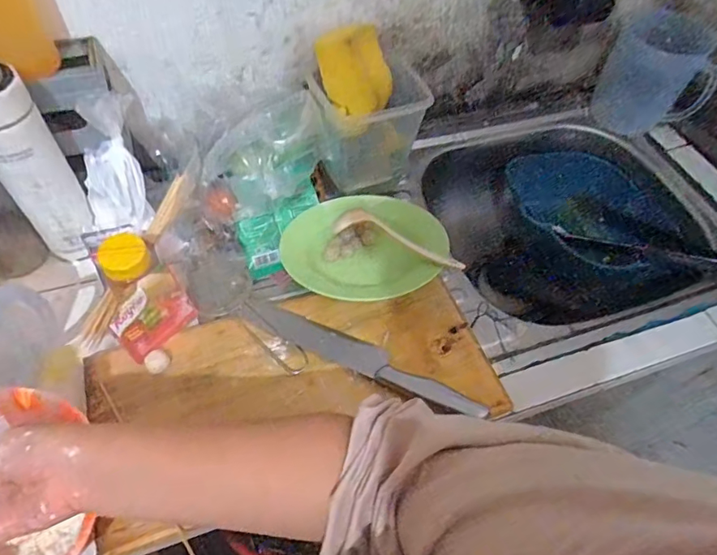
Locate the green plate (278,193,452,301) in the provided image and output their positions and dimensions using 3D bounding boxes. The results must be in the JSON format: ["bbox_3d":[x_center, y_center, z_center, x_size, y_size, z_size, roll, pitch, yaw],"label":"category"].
[{"bbox_3d":[0.007,-0.039,0.585,0.181,0.038,0.161,22,57,11],"label":"green plate"}]

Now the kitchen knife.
[{"bbox_3d":[0.000,0.076,0.514,0.269,0.024,0.033,25,57,13],"label":"kitchen knife"}]

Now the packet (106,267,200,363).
[{"bbox_3d":[-0.206,0.035,0.498,0.008,0.074,0.078,20,48,37],"label":"packet"}]

